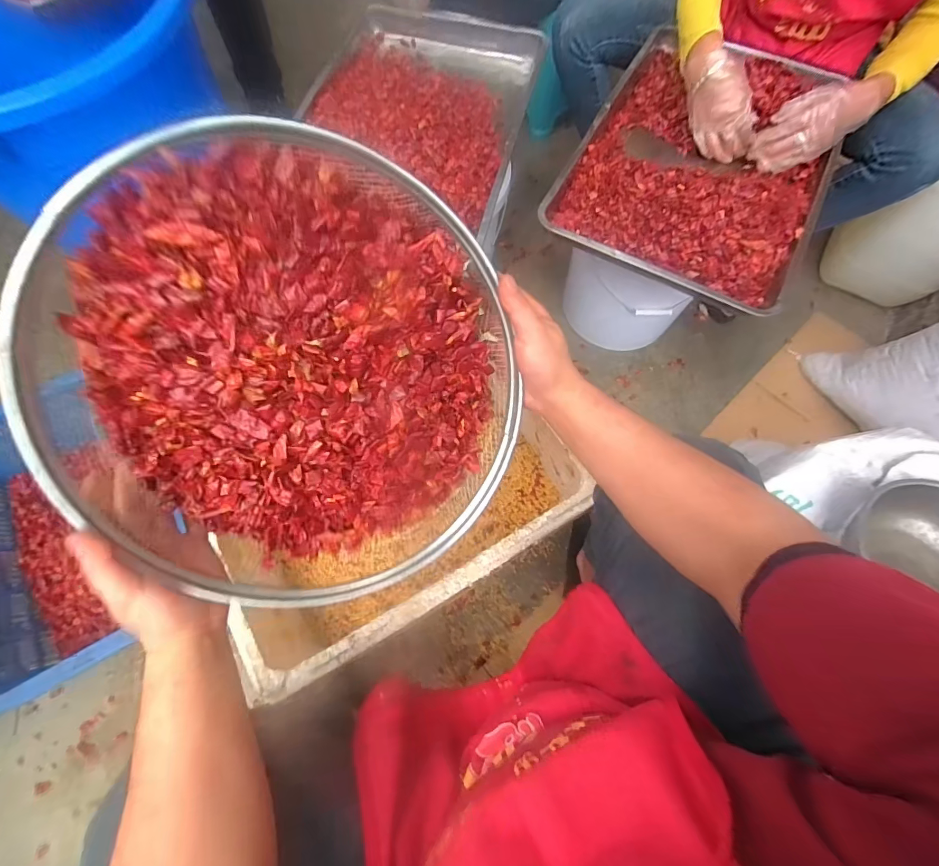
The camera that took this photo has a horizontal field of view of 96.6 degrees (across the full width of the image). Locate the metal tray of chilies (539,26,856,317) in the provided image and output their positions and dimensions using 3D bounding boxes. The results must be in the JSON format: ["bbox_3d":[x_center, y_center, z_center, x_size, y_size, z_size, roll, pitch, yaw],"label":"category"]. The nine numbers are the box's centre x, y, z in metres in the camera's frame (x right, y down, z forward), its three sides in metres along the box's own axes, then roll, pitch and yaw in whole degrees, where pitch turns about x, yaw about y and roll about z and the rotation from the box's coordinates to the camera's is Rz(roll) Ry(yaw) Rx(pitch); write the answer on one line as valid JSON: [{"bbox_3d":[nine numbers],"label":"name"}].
[{"bbox_3d":[0.394,-0.464,0.699,0.388,0.063,0.551,28,72,10],"label":"metal tray of chilies"}]

